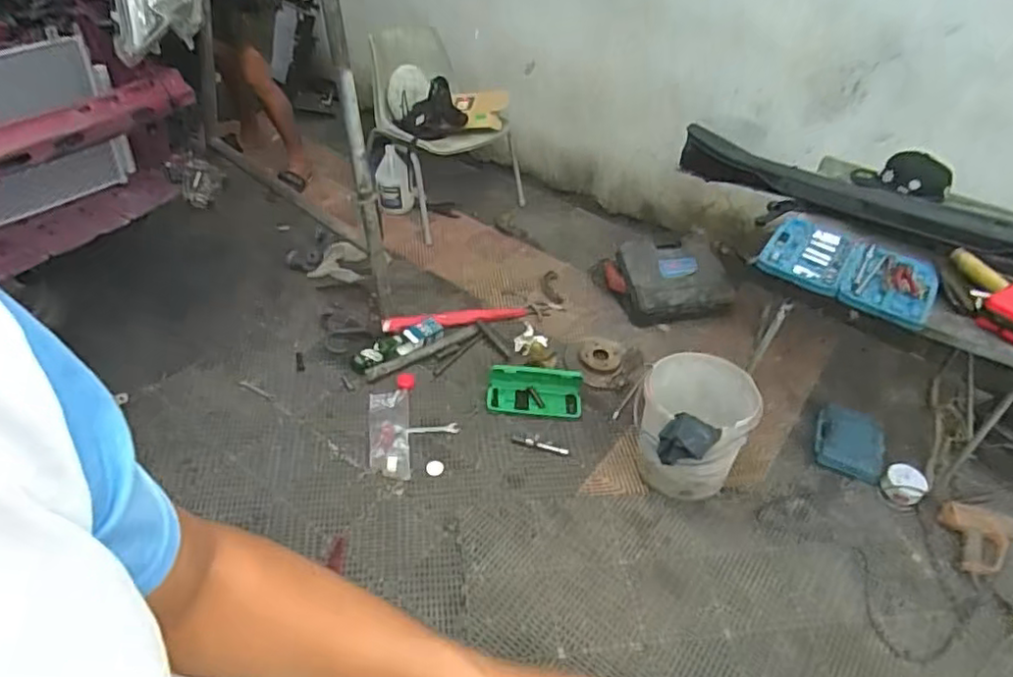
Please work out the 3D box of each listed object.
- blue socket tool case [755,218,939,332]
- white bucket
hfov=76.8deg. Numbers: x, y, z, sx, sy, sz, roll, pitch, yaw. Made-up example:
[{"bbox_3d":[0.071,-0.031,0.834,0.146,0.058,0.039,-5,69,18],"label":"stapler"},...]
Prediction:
[{"bbox_3d":[0.837,-0.167,1.572,0.390,0.044,0.288,31,49,24],"label":"blue socket tool case"},{"bbox_3d":[0.502,0.241,1.756,0.273,0.321,0.301,19,45,14],"label":"white bucket"}]

